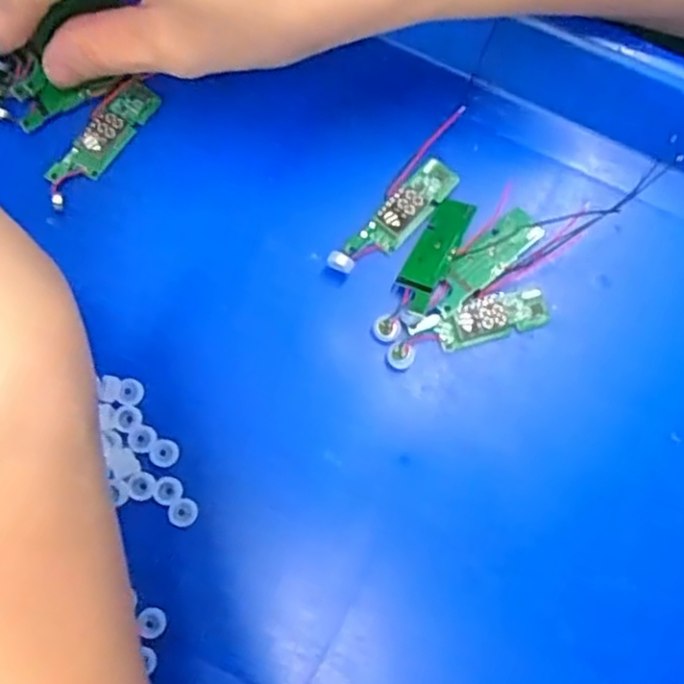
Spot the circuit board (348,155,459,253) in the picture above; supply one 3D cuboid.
[{"bbox_3d":[0.019,-0.041,0.227,0.013,0.004,0.041,41,79,11],"label":"circuit board"}]

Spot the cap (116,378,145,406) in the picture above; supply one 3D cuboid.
[{"bbox_3d":[-0.061,0.014,0.212,0.007,0.004,0.008,20,76,6],"label":"cap"}]

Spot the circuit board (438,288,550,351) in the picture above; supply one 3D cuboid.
[{"bbox_3d":[0.045,-0.008,0.220,0.033,0.004,0.013,-13,75,-2],"label":"circuit board"}]

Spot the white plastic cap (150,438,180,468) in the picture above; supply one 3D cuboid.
[{"bbox_3d":[-0.051,0.032,0.209,0.008,0.004,0.008,0,75,1],"label":"white plastic cap"}]

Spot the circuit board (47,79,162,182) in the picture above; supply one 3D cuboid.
[{"bbox_3d":[-0.075,-0.066,0.230,0.015,0.004,0.041,31,77,9],"label":"circuit board"}]

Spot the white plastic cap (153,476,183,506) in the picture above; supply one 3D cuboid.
[{"bbox_3d":[-0.049,0.042,0.207,0.008,0.004,0.008,0,75,1],"label":"white plastic cap"}]

